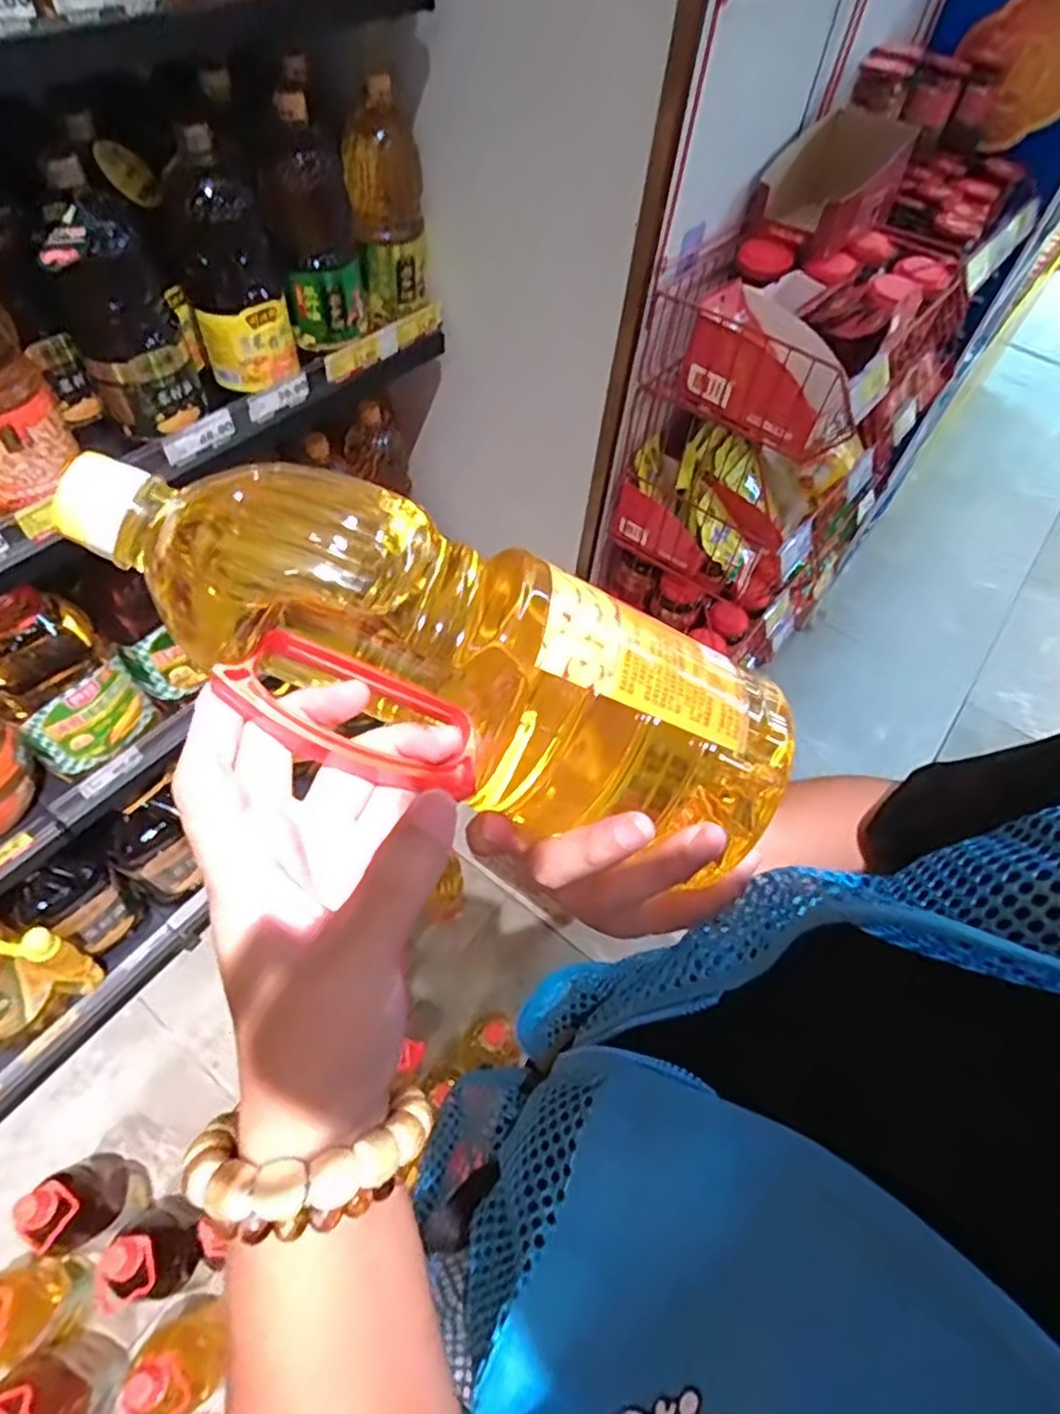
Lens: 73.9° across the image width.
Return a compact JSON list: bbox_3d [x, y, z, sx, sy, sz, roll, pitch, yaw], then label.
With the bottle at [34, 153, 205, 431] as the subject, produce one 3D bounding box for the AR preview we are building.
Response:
[{"bbox_3d":[-0.435,-0.431,0.737,0.112,0.237,0.132,-19,60,-17],"label":"bottle"}]

